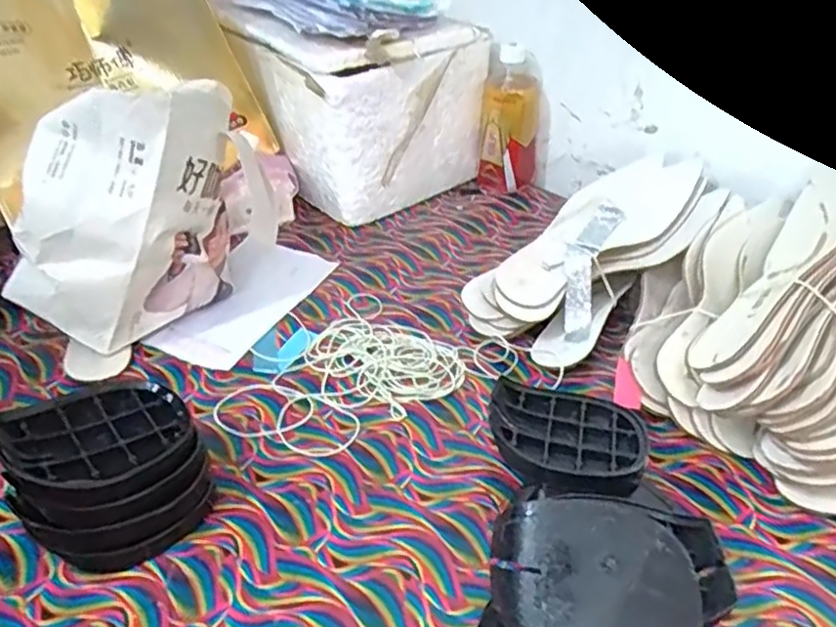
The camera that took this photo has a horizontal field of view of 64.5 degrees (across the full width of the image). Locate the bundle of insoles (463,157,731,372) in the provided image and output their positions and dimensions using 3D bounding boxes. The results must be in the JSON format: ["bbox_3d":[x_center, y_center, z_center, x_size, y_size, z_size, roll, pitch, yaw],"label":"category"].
[{"bbox_3d":[0.186,-0.067,0.669,0.295,0.060,0.136,-39,50,-19],"label":"bundle of insoles"}]

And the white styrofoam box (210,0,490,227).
[{"bbox_3d":[-0.087,-0.291,0.884,0.229,0.198,0.277,-26,44,-29],"label":"white styrofoam box"}]

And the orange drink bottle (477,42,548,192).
[{"bbox_3d":[0.119,-0.248,0.860,0.072,0.168,0.071,27,46,31],"label":"orange drink bottle"}]

